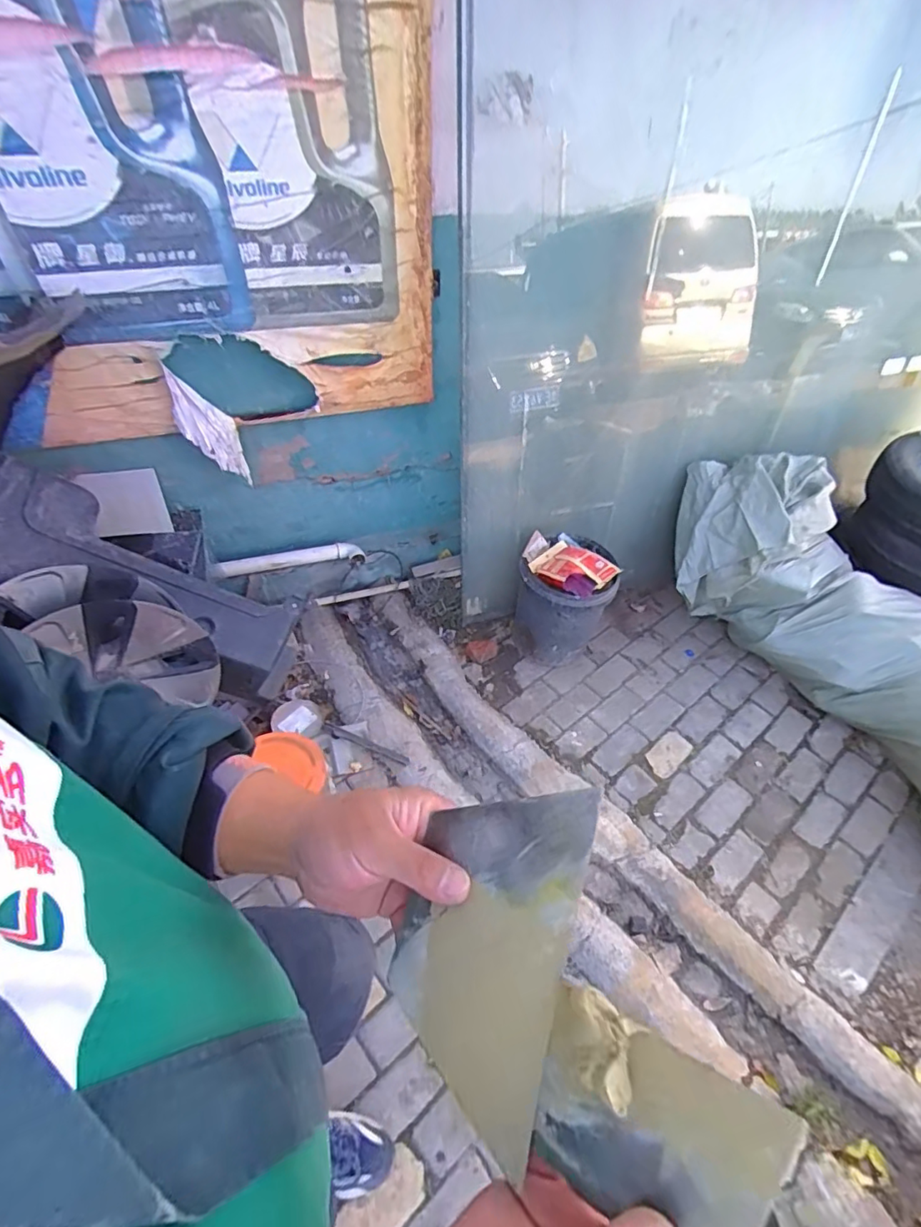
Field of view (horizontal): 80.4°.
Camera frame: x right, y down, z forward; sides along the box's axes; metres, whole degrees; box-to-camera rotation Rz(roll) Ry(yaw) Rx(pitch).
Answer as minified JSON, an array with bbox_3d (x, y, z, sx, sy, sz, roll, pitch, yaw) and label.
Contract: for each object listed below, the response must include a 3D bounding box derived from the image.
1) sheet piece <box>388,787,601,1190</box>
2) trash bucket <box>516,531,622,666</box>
[{"bbox_3d":[0.012,0.177,0.308,0.104,0.008,0.167,5,72,40],"label":"sheet piece"},{"bbox_3d":[0.330,-0.050,1.800,0.278,0.401,0.279,2,47,-2],"label":"trash bucket"}]

